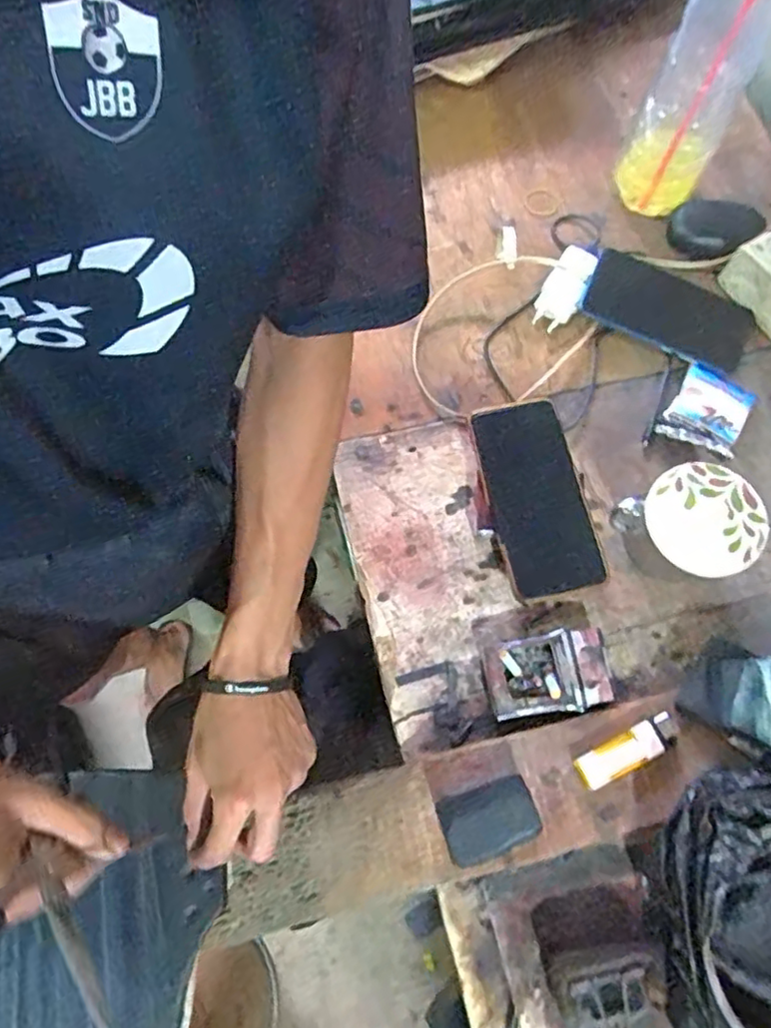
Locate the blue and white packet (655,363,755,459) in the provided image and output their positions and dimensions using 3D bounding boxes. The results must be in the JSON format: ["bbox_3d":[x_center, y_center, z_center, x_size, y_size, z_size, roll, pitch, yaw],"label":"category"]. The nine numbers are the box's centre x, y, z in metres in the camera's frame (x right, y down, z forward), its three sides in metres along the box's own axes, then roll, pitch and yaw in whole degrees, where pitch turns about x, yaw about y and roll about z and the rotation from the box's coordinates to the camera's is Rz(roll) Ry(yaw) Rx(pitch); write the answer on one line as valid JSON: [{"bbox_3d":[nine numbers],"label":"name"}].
[{"bbox_3d":[0.293,-0.095,0.580,0.062,0.015,0.083,29,75,10],"label":"blue and white packet"}]

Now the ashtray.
[{"bbox_3d":[0.128,0.129,0.514,0.094,0.028,0.061,-6,72,-1],"label":"ashtray"}]

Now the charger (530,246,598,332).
[{"bbox_3d":[0.176,-0.223,0.630,0.039,0.032,0.075,28,75,10],"label":"charger"}]

